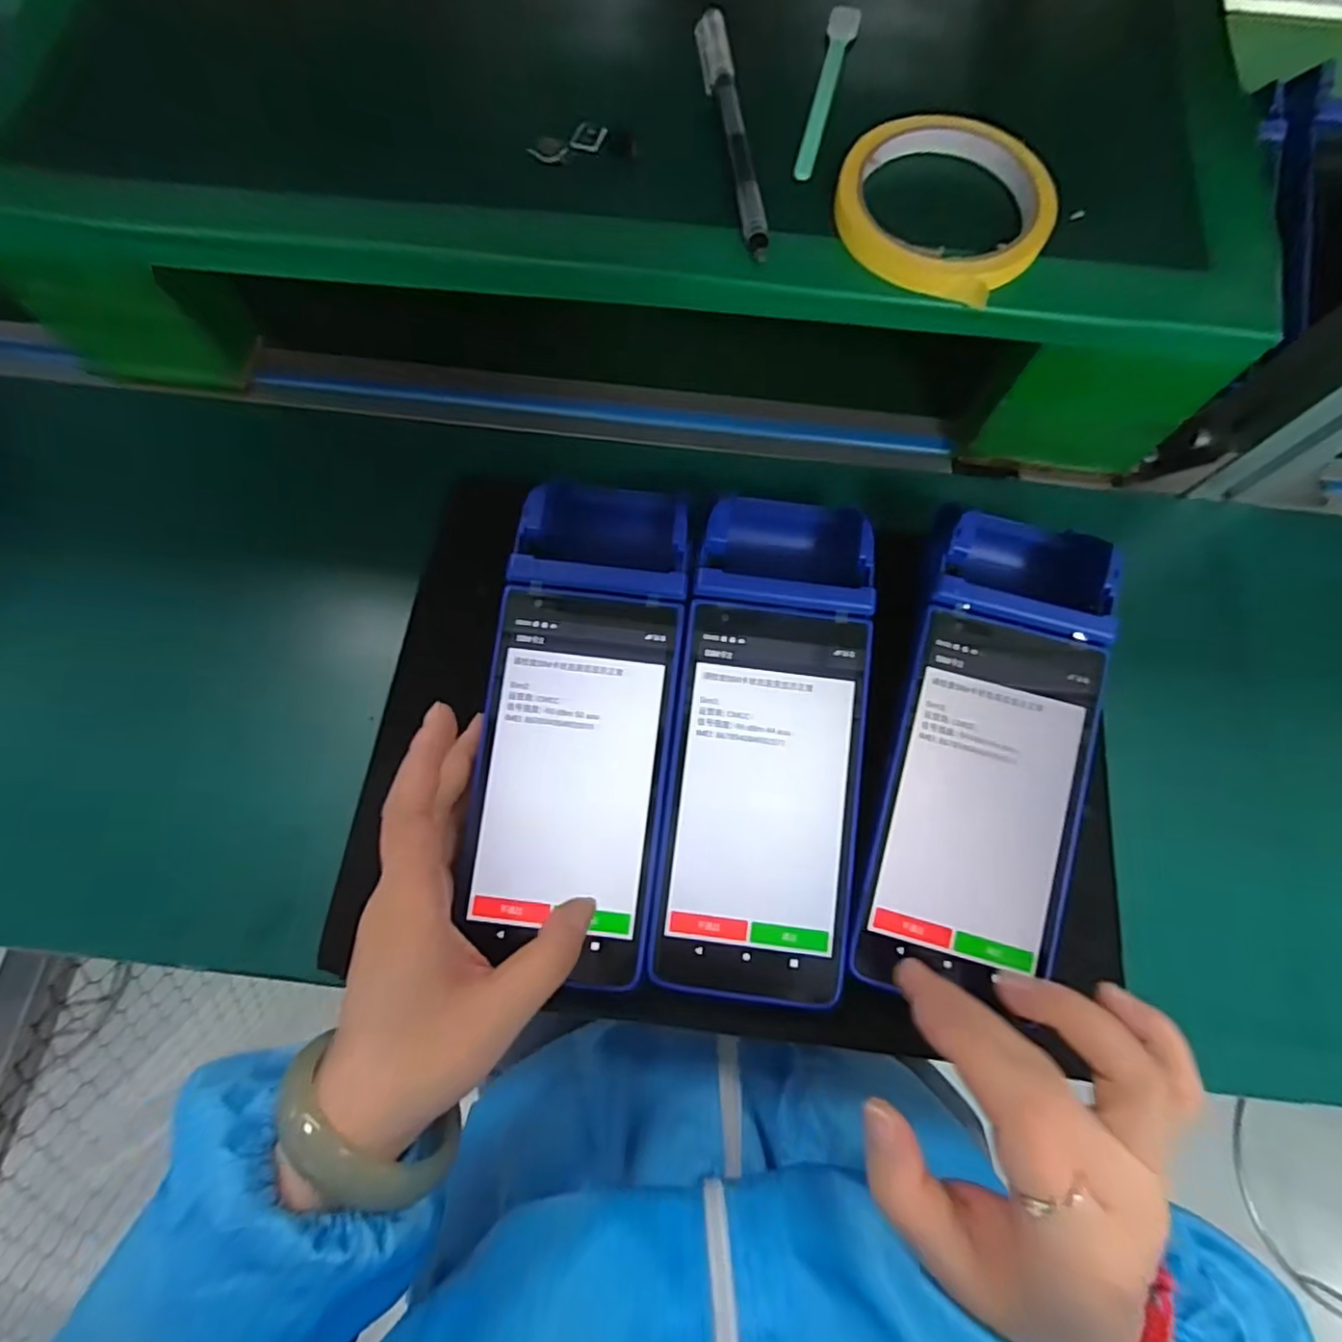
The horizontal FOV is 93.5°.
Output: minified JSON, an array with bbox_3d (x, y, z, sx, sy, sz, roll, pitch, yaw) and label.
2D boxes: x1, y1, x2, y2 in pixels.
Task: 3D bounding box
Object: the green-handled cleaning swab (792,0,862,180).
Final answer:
[{"bbox_3d":[0.074,-0.272,0.296,0.014,0.008,0.110,13,73,4],"label":"green-handled cleaning swab"}]

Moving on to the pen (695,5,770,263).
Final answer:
[{"bbox_3d":[0.027,-0.240,0.279,0.014,0.009,0.145,-7,73,-2],"label":"pen"}]

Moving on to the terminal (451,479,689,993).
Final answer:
[{"bbox_3d":[-0.039,0.023,0.281,0.079,0.035,0.214,5,81,2],"label":"terminal"}]

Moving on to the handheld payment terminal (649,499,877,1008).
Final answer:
[{"bbox_3d":[0.042,0.025,0.270,0.079,0.035,0.211,7,73,2],"label":"handheld payment terminal"}]

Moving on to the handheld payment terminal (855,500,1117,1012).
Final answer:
[{"bbox_3d":[0.140,0.028,0.284,0.083,0.053,0.217,20,77,6],"label":"handheld payment terminal"}]

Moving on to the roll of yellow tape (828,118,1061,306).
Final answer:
[{"bbox_3d":[0.114,-0.196,0.264,0.088,0.014,0.085,0,72,0],"label":"roll of yellow tape"}]

